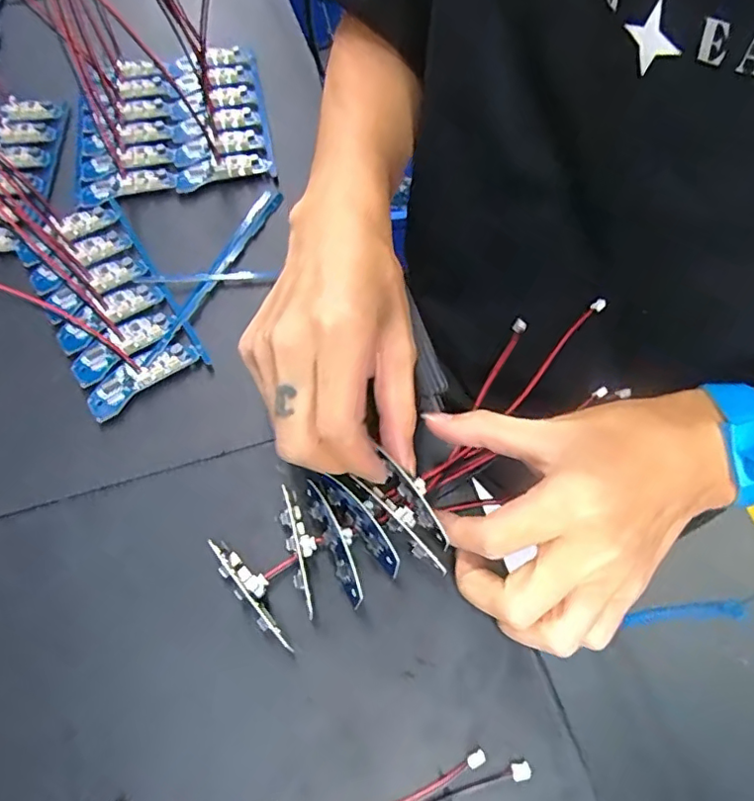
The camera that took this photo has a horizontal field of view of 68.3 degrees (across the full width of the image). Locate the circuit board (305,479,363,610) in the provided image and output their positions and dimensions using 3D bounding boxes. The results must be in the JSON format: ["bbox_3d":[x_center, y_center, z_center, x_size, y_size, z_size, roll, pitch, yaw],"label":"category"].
[{"bbox_3d":[-0.020,0.067,0.270,0.012,0.020,0.063,-23,66,-10],"label":"circuit board"}]

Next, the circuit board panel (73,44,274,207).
[{"bbox_3d":[-0.157,-0.216,0.416,0.138,0.010,0.147,-12,64,-5],"label":"circuit board panel"}]

